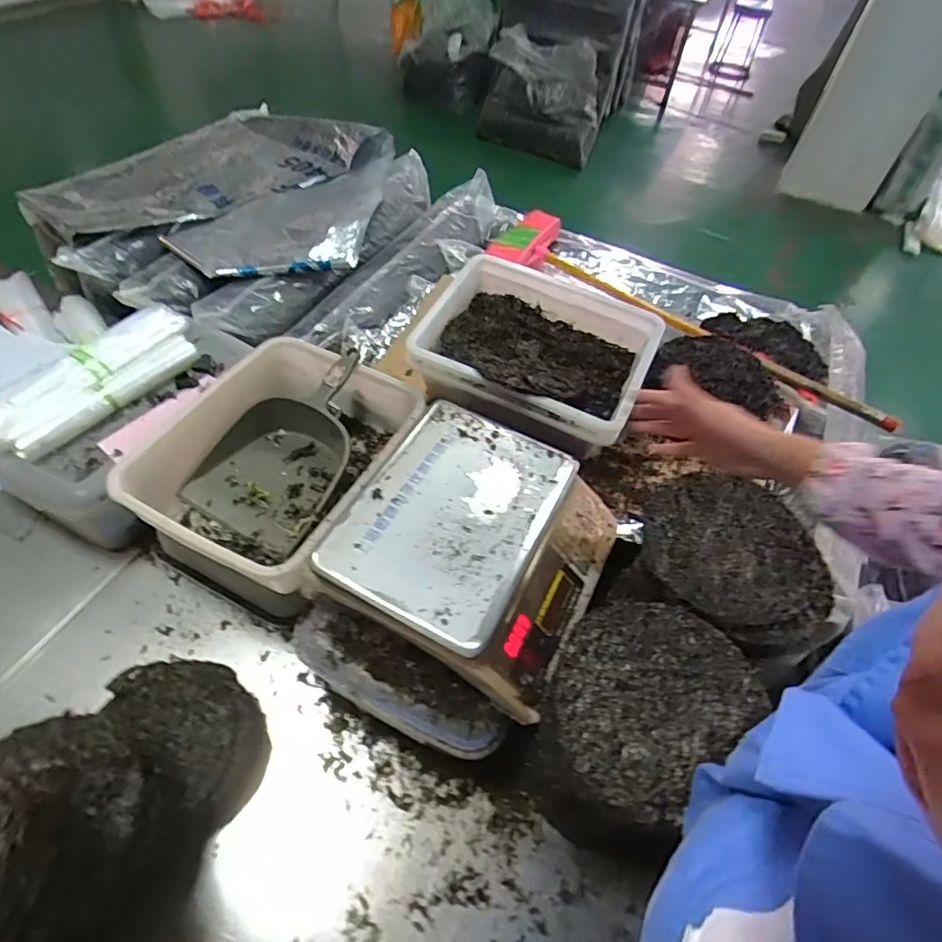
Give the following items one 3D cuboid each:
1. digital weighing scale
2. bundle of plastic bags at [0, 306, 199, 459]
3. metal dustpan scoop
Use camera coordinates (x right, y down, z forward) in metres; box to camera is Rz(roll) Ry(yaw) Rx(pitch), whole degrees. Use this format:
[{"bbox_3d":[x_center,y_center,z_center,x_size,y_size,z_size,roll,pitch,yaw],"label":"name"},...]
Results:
[{"bbox_3d":[0.011,0.091,0.739,0.328,0.096,0.334,24,54,13],"label":"digital weighing scale"},{"bbox_3d":[-0.630,-0.154,0.915,0.152,0.039,0.389,33,56,19],"label":"bundle of plastic bags"},{"bbox_3d":[-0.289,-0.054,0.879,0.224,0.109,0.316,27,54,15],"label":"metal dustpan scoop"}]

